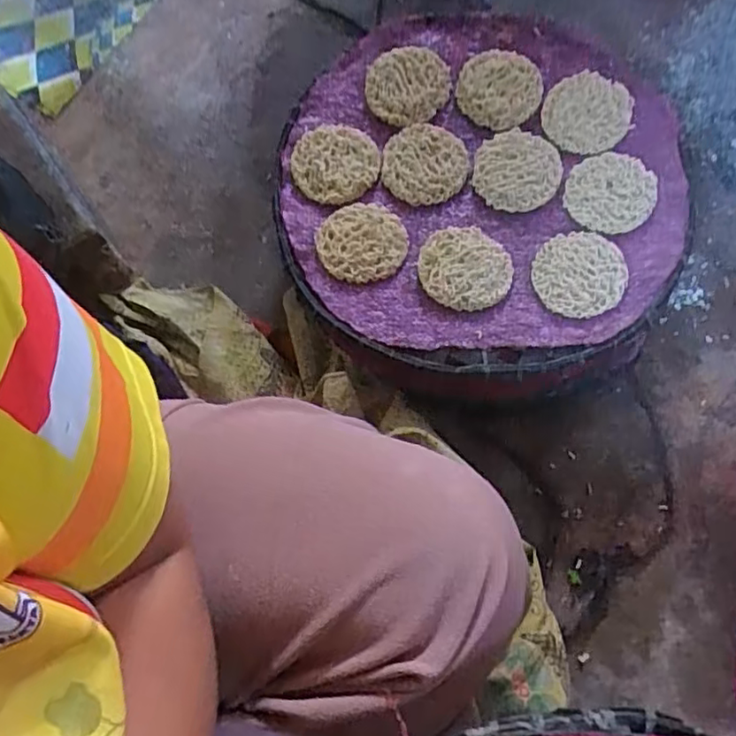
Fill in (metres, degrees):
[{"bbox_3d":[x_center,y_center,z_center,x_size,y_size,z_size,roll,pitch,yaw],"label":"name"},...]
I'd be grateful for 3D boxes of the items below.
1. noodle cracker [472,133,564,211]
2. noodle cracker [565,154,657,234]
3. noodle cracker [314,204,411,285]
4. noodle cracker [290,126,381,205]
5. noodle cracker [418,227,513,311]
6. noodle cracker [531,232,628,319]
[{"bbox_3d":[0.130,-0.173,0.552,0.071,0.020,0.071,0,75,2],"label":"noodle cracker"},{"bbox_3d":[0.210,-0.153,0.545,0.072,0.017,0.071,0,75,2],"label":"noodle cracker"},{"bbox_3d":[-0.005,-0.109,0.540,0.073,0.012,0.075,0,75,2],"label":"noodle cracker"},{"bbox_3d":[-0.029,-0.182,0.562,0.077,0.025,0.065,-4,75,1],"label":"noodle cracker"},{"bbox_3d":[0.083,-0.085,0.528,0.075,0.013,0.075,0,75,2],"label":"noodle cracker"},{"bbox_3d":[0.177,-0.079,0.521,0.075,0.012,0.072,0,75,2],"label":"noodle cracker"}]

